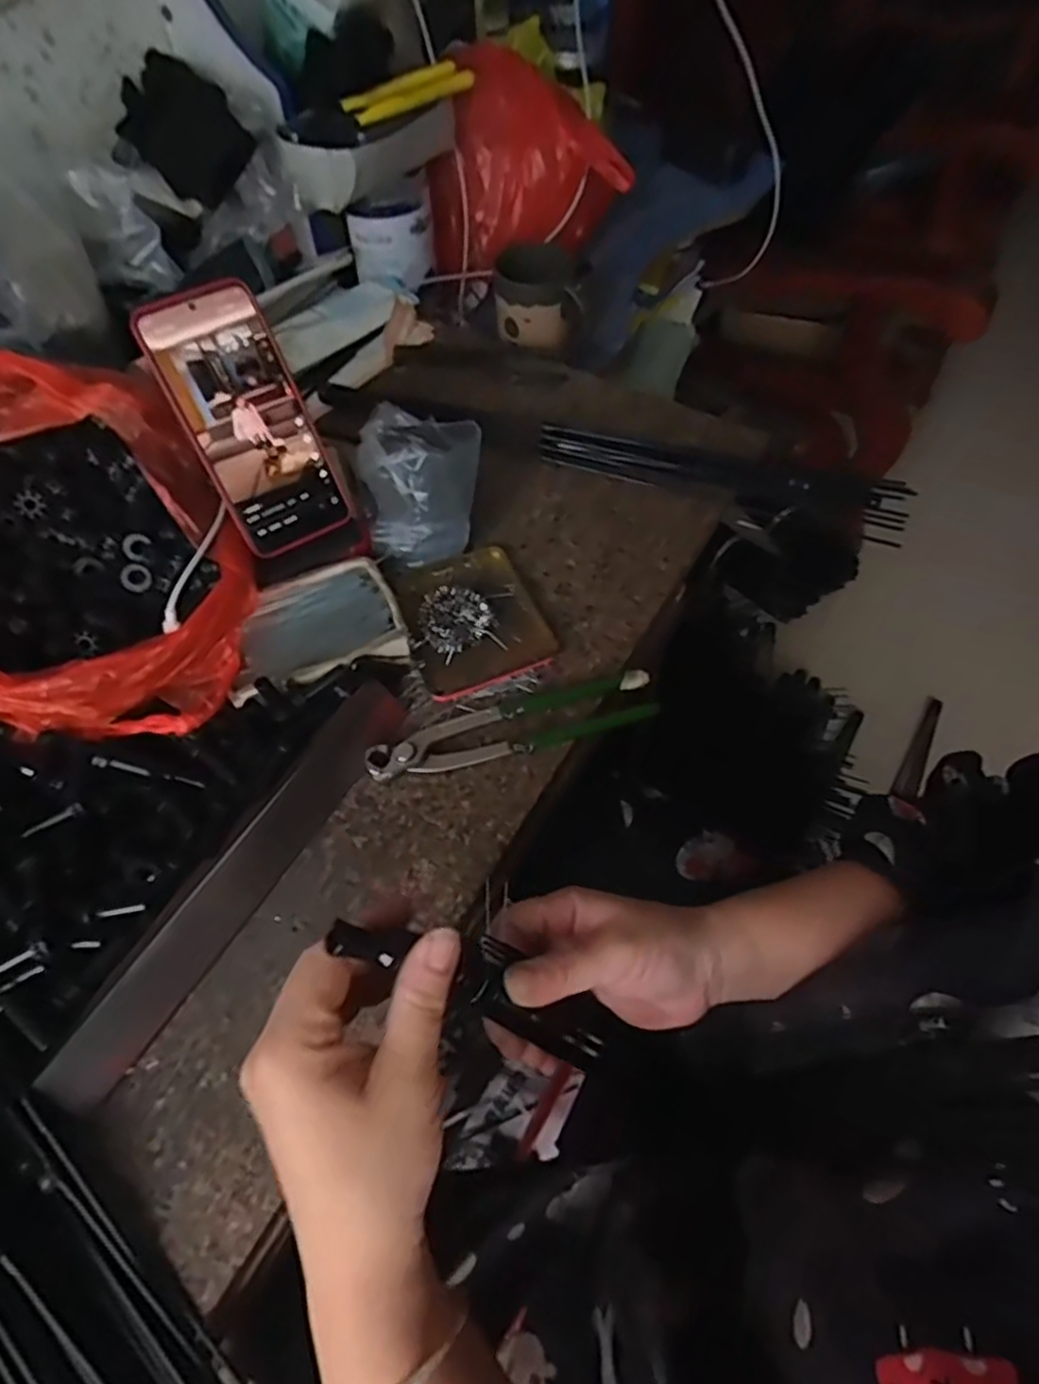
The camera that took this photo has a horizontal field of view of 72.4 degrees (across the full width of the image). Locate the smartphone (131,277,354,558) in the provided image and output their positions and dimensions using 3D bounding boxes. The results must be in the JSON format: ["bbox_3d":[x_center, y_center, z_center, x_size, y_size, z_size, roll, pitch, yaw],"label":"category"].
[{"bbox_3d":[-0.178,-0.177,0.472,0.079,0.161,0.005,-31,28,-15],"label":"smartphone"}]

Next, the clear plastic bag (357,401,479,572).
[{"bbox_3d":[-0.079,-0.170,0.561,0.096,0.073,0.116,-1,58,-1],"label":"clear plastic bag"}]

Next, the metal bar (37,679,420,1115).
[{"bbox_3d":[-0.165,0.106,0.434,0.034,0.024,0.282,28,62,16],"label":"metal bar"}]

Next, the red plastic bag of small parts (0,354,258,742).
[{"bbox_3d":[-0.298,-0.086,0.457,0.214,0.134,0.261,-30,63,-17],"label":"red plastic bag of small parts"}]

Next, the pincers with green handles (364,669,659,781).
[{"bbox_3d":[-0.004,0.023,0.486,0.198,0.015,0.043,-15,59,-9],"label":"pincers with green handles"}]

